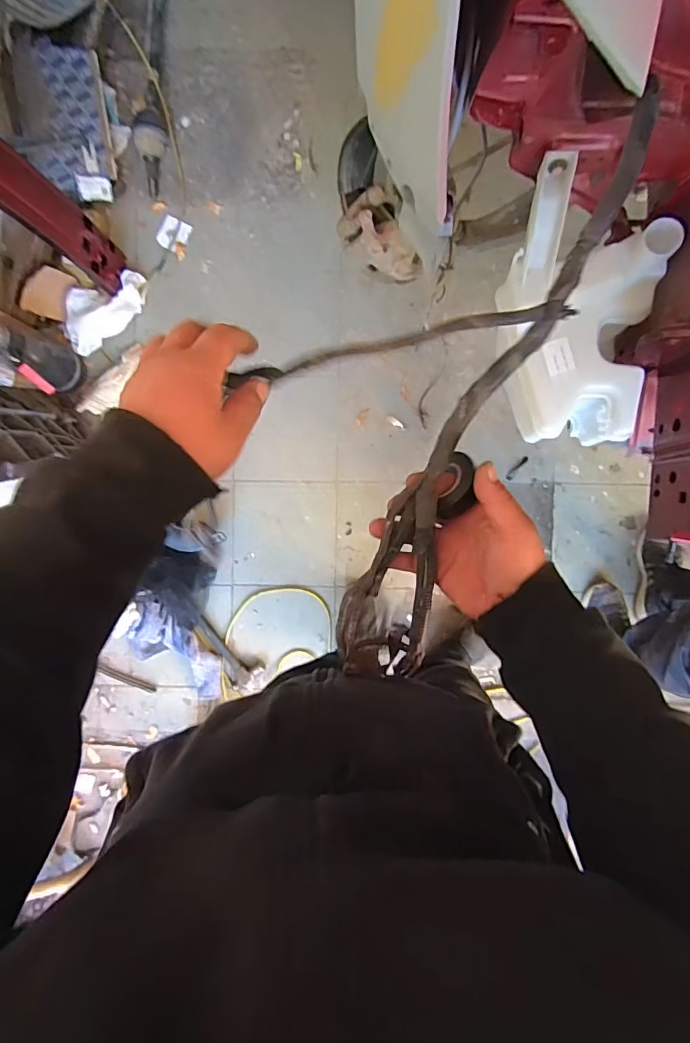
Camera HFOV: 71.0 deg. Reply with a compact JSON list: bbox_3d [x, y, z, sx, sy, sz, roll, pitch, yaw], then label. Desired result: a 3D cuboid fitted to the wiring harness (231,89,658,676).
[{"bbox_3d":[0.043,-0.122,0.429,0.249,0.071,0.539,23,105,3],"label":"wiring harness"}]

